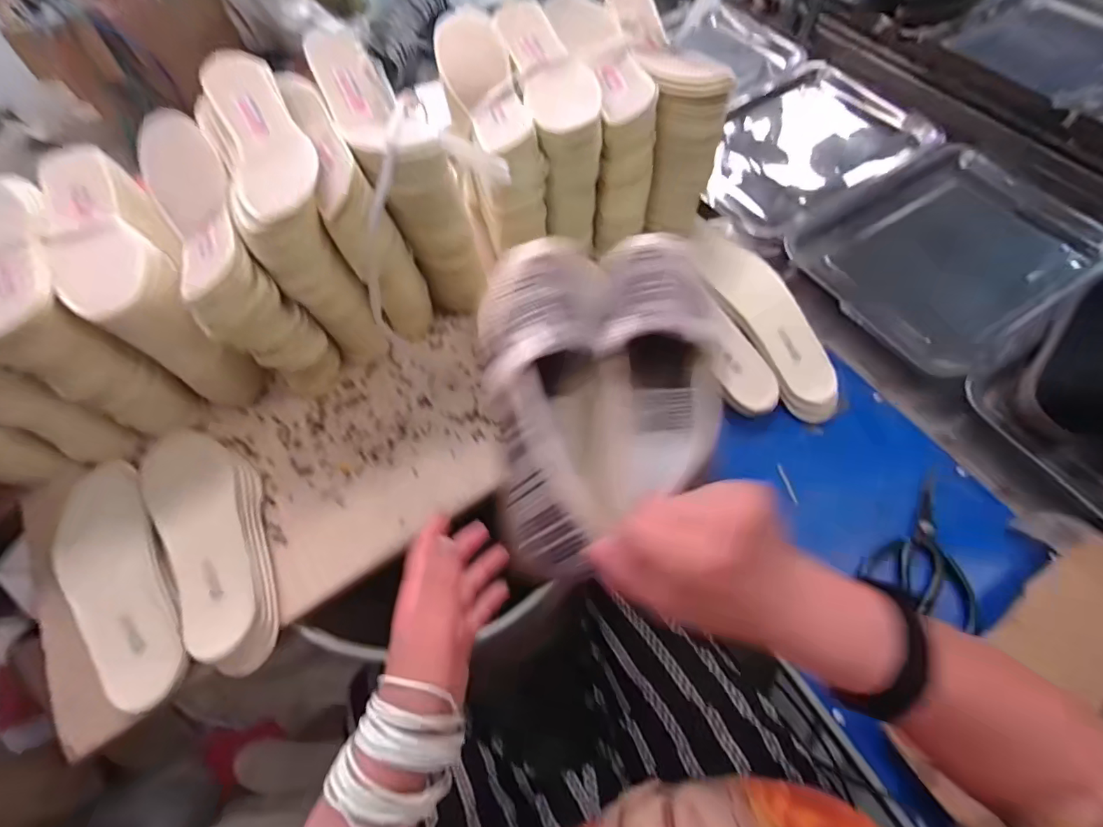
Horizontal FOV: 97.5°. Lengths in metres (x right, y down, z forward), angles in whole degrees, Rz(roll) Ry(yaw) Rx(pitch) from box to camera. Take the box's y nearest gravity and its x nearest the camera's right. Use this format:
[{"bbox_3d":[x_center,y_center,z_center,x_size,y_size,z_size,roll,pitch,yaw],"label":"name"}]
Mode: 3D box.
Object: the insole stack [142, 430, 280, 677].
[{"bbox_3d":[-0.344,0.123,0.496,0.098,0.032,0.275,-29,65,-11],"label":"insole stack"}]

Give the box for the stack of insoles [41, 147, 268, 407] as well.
[{"bbox_3d":[-0.420,-0.125,0.531,0.084,0.207,0.228,-34,66,-13],"label":"stack of insoles"}]

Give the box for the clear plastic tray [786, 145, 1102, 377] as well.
[{"bbox_3d":[0.539,-0.227,0.650,0.363,0.040,0.280,-31,65,-11],"label":"clear plastic tray"}]

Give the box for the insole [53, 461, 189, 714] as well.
[{"bbox_3d":[-0.419,0.161,0.466,0.083,0.018,0.254,-33,65,-12],"label":"insole"}]

